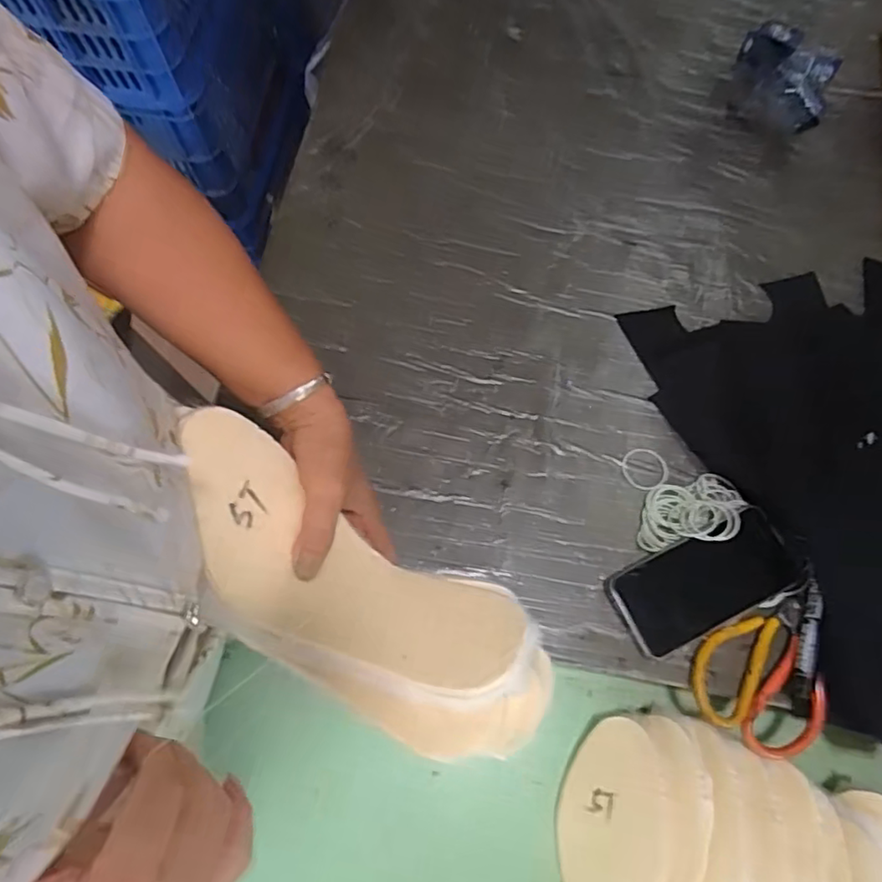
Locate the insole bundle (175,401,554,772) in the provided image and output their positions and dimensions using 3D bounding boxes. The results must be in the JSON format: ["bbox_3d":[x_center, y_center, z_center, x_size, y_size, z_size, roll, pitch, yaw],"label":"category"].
[{"bbox_3d":[-0.060,0.086,0.349,0.249,0.069,0.107,33,72,14],"label":"insole bundle"}]

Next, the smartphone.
[{"bbox_3d":[0.226,0.120,0.512,0.155,0.015,0.076,-26,78,-6],"label":"smartphone"}]

